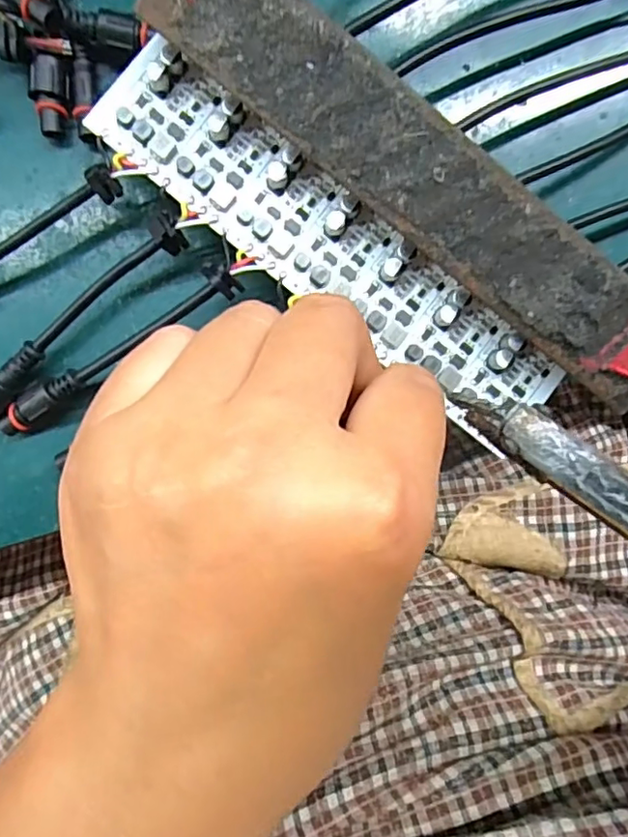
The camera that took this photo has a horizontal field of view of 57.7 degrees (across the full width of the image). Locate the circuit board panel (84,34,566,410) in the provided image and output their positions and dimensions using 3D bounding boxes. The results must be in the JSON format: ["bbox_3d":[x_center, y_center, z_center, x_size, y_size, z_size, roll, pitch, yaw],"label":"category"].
[{"bbox_3d":[0.008,-0.056,0.188,0.169,0.007,0.038,35,91,-5],"label":"circuit board panel"}]

